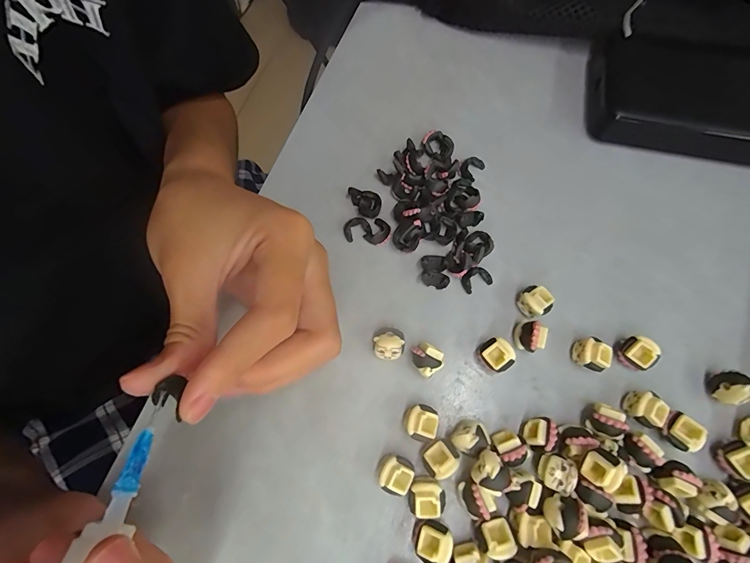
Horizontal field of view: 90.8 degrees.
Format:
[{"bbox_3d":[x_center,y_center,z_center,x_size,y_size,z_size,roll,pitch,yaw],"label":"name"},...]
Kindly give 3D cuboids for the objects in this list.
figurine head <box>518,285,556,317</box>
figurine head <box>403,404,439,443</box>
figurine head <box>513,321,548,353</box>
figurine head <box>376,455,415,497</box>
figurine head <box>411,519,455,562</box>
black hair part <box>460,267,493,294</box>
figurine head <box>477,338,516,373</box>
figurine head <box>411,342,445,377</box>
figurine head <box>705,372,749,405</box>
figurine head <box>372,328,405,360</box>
[{"bbox_3d":[0.085,0.011,0.197,0.012,0.016,0.016,-37,73,-13],"label":"figurine head"},{"bbox_3d":[0.022,0.068,0.179,0.016,0.013,0.016,-1,69,1],"label":"figurine head"},{"bbox_3d":[0.079,0.028,0.190,0.014,0.015,0.013,35,74,13],"label":"figurine head"},{"bbox_3d":[0.009,0.089,0.171,0.016,0.014,0.016,28,73,11],"label":"figurine head"},{"bbox_3d":[0.025,0.113,0.162,0.016,0.014,0.016,21,71,9],"label":"figurine head"},{"bbox_3d":[0.056,-0.001,0.207,0.016,0.005,0.011,-22,71,-8],"label":"black hair part"},{"bbox_3d":[0.062,0.038,0.188,0.014,0.012,0.016,-28,71,-10],"label":"figurine head"},{"bbox_3d":[0.026,0.039,0.187,0.013,0.016,0.015,-31,72,-10],"label":"figurine head"},{"bbox_3d":[0.173,0.052,0.180,0.012,0.016,0.014,-7,69,-3],"label":"figurine head"},{"bbox_3d":[0.007,0.033,0.190,0.016,0.015,0.014,-3,69,0],"label":"figurine head"}]

